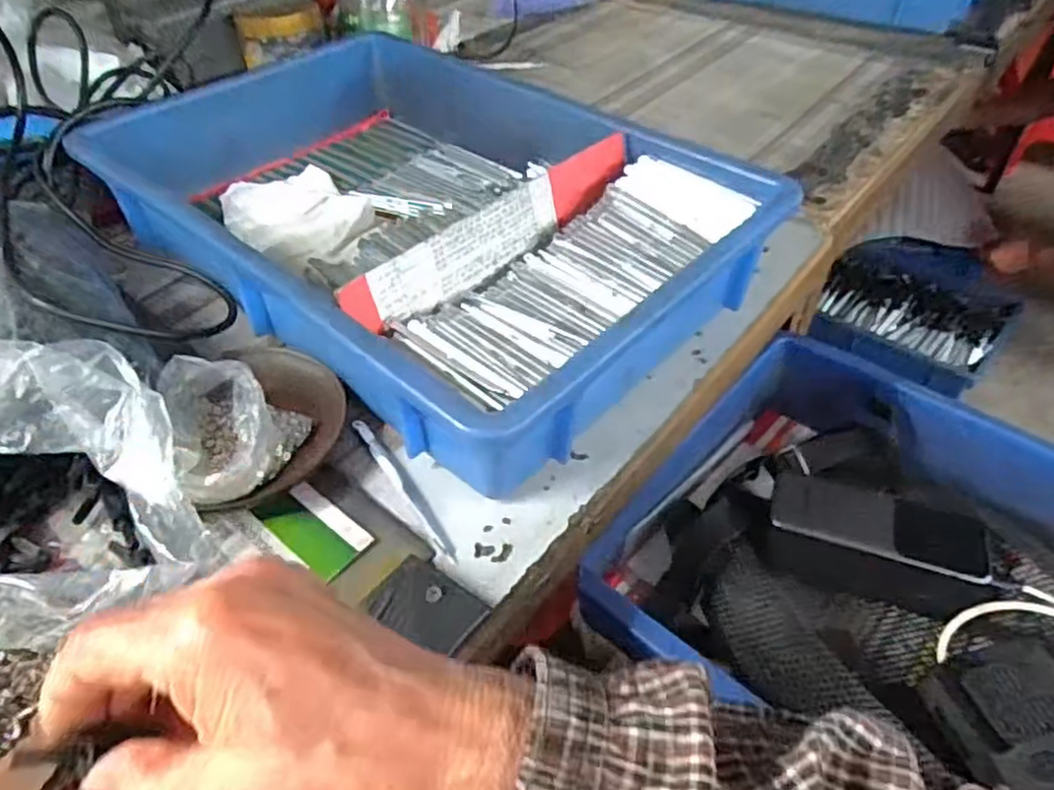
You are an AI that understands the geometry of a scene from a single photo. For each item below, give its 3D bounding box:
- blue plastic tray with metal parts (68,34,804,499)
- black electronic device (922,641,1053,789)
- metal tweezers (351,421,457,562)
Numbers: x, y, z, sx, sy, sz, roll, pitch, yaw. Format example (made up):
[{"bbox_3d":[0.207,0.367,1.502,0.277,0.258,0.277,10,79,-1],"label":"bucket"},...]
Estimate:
[{"bbox_3d":[-0.074,-0.132,0.500,0.419,0.069,0.283,31,53,28],"label":"blue plastic tray with metal parts"},{"bbox_3d":[0.271,0.177,0.387,0.074,0.029,0.071,-11,46,-9],"label":"black electronic device"},{"bbox_3d":[-0.065,0.048,0.378,0.009,0.006,0.106,-27,51,-24],"label":"metal tweezers"}]

